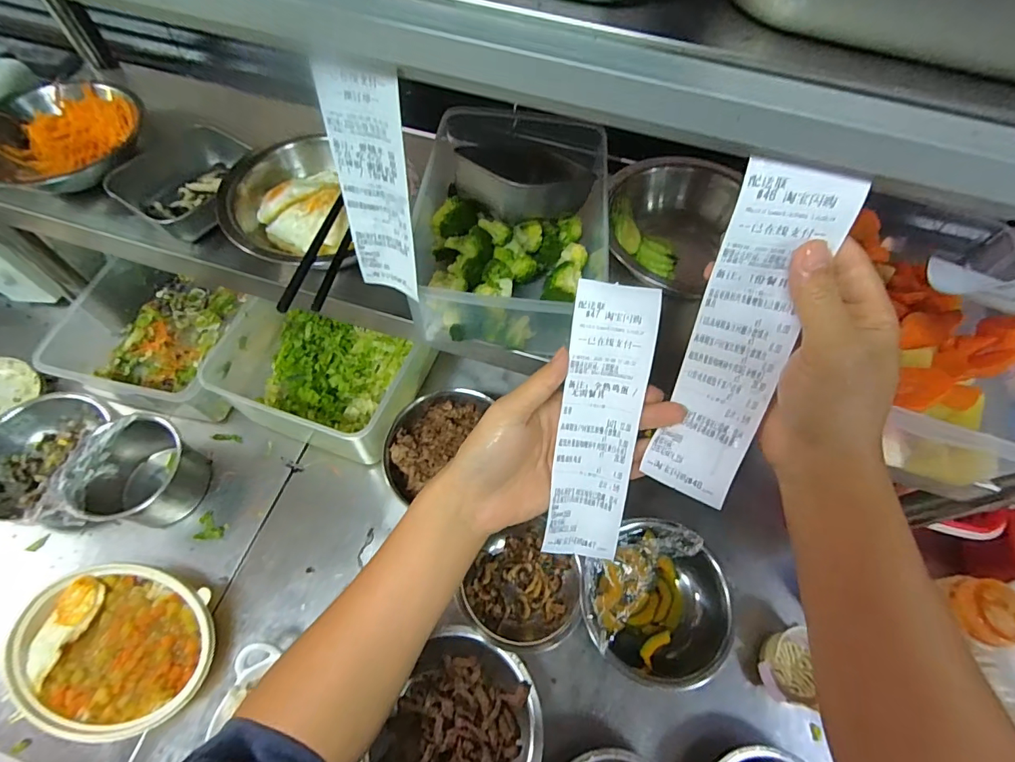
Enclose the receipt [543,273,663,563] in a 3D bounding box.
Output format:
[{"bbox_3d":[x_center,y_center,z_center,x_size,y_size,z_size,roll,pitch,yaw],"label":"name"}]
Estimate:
[{"bbox_3d":[0.063,0.033,0.323,0.052,0.015,0.195,6,102,1],"label":"receipt"}]

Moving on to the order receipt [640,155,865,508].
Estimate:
[{"bbox_3d":[0.133,-0.019,0.271,0.053,0.191,0.045,9,24,2],"label":"order receipt"}]

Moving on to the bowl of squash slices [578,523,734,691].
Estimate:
[{"bbox_3d":[0.190,0.279,0.604,0.183,0.069,0.187,1,61,-2],"label":"bowl of squash slices"}]

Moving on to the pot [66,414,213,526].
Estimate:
[{"bbox_3d":[-0.486,0.125,0.624,0.122,0.112,0.130,1,61,-2],"label":"pot"}]

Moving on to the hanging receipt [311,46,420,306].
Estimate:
[{"bbox_3d":[-0.090,-0.126,0.320,0.052,0.165,0.007,18,54,8],"label":"hanging receipt"}]

